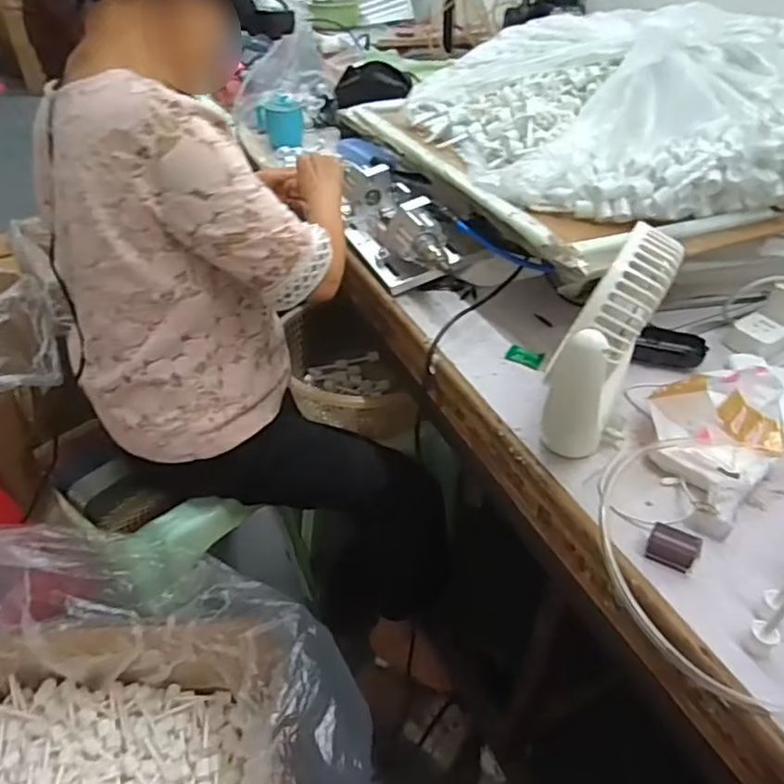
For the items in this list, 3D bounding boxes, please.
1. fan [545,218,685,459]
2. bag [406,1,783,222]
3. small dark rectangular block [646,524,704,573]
[{"bbox_3d":[0.200,-0.041,0.559,0.064,0.203,0.149,21,44,23],"label":"fan"},{"bbox_3d":[0.342,-0.457,0.918,0.535,0.151,0.607,-9,40,-11],"label":"bag"},{"bbox_3d":[0.238,0.130,0.509,0.038,0.024,0.026,22,44,25],"label":"small dark rectangular block"}]

